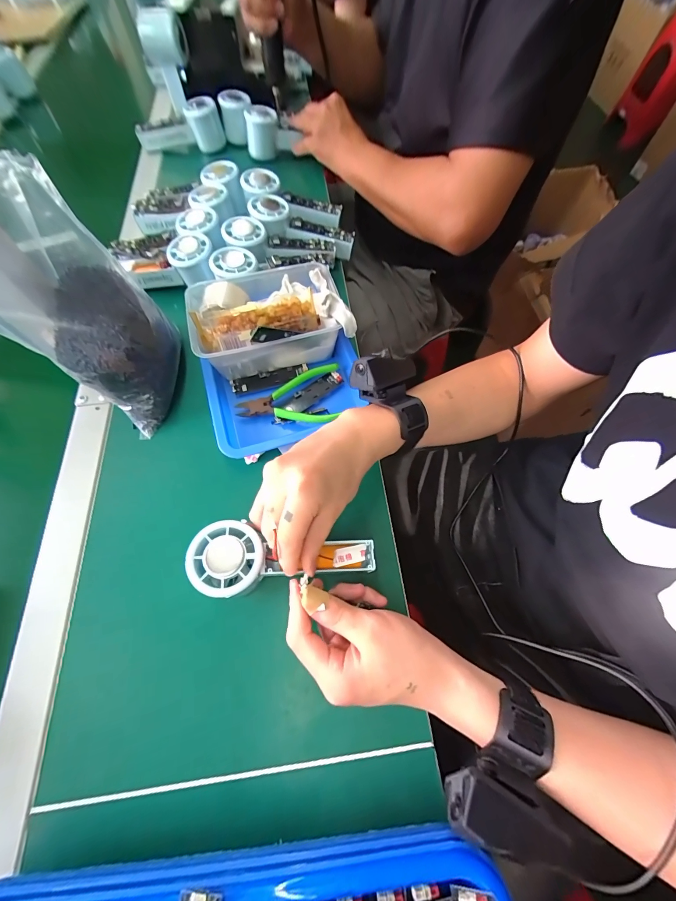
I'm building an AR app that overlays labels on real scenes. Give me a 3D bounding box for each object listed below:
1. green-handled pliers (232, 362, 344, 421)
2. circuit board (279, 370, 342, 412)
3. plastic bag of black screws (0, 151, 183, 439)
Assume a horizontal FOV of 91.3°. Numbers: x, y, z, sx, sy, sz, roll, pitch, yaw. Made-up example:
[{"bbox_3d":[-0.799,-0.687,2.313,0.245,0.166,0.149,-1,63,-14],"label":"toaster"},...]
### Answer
[{"bbox_3d":[-0.056,-0.062,0.373,0.113,0.011,0.073,-3,65,-1],"label":"green-handled pliers"},{"bbox_3d":[-0.029,-0.067,0.385,0.075,0.007,0.022,-40,71,-16],"label":"circuit board"},{"bbox_3d":[-0.237,-0.132,0.317,0.105,0.181,0.157,-10,65,-4],"label":"plastic bag of black screws"}]

